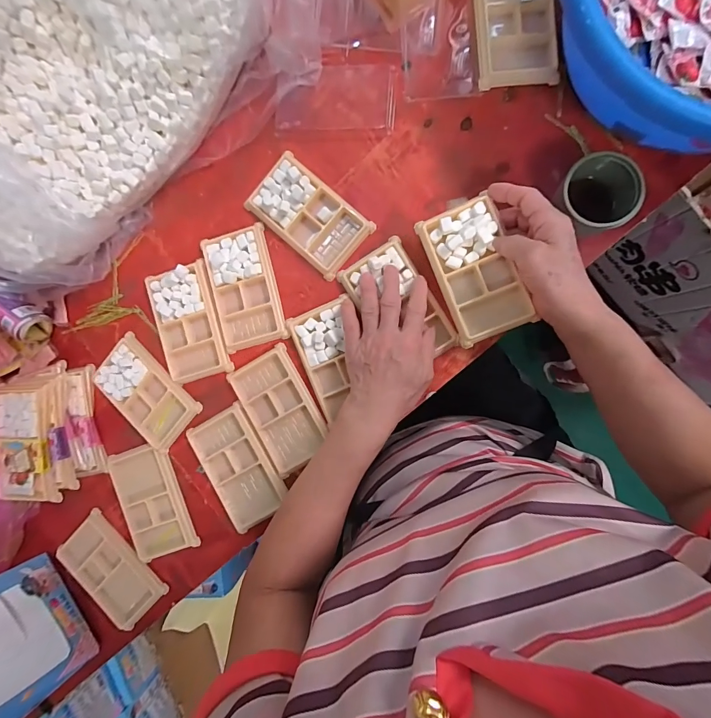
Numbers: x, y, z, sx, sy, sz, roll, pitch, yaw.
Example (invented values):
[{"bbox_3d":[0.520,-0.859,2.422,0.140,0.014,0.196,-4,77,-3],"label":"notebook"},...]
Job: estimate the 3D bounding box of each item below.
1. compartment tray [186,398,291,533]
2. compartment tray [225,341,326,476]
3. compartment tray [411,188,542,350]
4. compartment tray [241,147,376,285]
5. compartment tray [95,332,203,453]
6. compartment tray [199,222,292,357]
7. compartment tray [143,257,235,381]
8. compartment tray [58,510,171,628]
[{"bbox_3d":[-0.136,0.130,0.438,0.078,0.009,0.136,-30,87,8],"label":"compartment tray"},{"bbox_3d":[-0.086,0.059,0.429,0.078,0.011,0.134,-29,87,8],"label":"compartment tray"},{"bbox_3d":[0.120,-0.088,0.367,0.071,0.021,0.134,-21,90,8],"label":"compartment tray"},{"bbox_3d":[-0.053,-0.163,0.417,0.134,0.017,0.081,42,97,5],"label":"compartment tray"},{"bbox_3d":[-0.256,0.042,0.447,0.131,0.017,0.076,41,96,5],"label":"compartment tray"},{"bbox_3d":[-0.131,-0.083,0.430,0.077,0.012,0.134,-14,89,8],"label":"compartment tray"},{"bbox_3d":[-0.200,-0.043,0.440,0.077,0.011,0.132,-14,89,8],"label":"compartment tray"},{"bbox_3d":[-0.306,0.265,0.461,0.080,0.012,0.134,-44,85,7],"label":"compartment tray"}]

